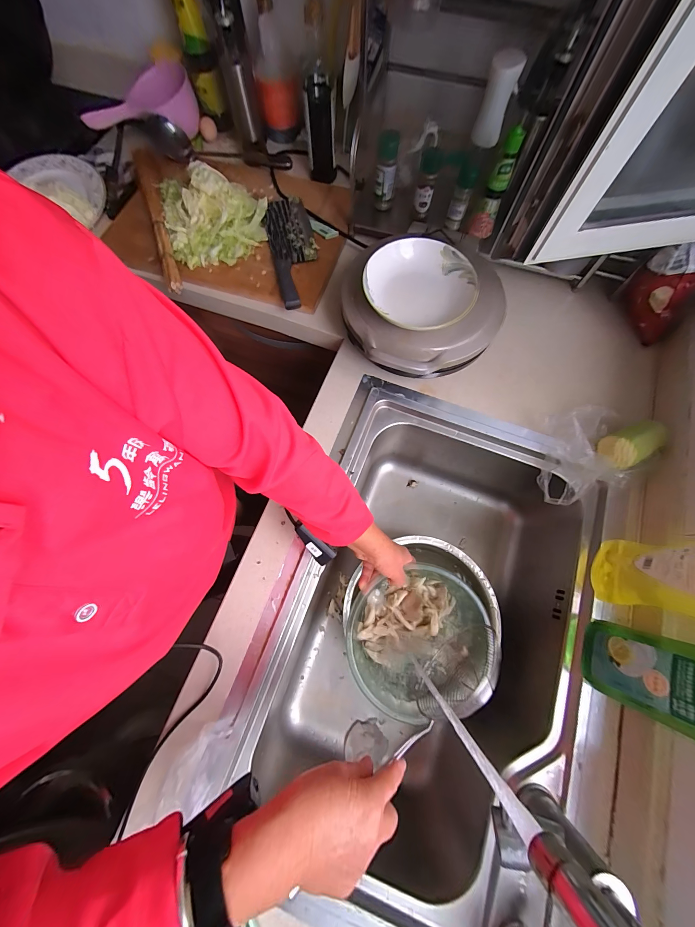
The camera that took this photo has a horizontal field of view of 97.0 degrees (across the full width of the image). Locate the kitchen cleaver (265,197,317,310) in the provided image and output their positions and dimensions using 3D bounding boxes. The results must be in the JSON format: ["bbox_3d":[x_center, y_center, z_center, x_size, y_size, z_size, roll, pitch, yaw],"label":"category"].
[{"bbox_3d":[-0.113,-0.441,0.633,0.089,0.021,0.311,-11,73,-3],"label":"kitchen cleaver"}]

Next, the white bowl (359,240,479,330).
[{"bbox_3d":[0.115,-0.283,0.489,0.170,0.033,0.169,0,72,0],"label":"white bowl"}]

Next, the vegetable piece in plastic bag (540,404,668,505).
[{"bbox_3d":[0.409,-0.027,0.513,0.186,0.069,0.144,-16,73,-5],"label":"vegetable piece in plastic bag"}]

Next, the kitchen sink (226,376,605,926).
[{"bbox_3d":[0.118,0.257,0.543,0.484,0.241,0.712,20,74,6],"label":"kitchen sink"}]

